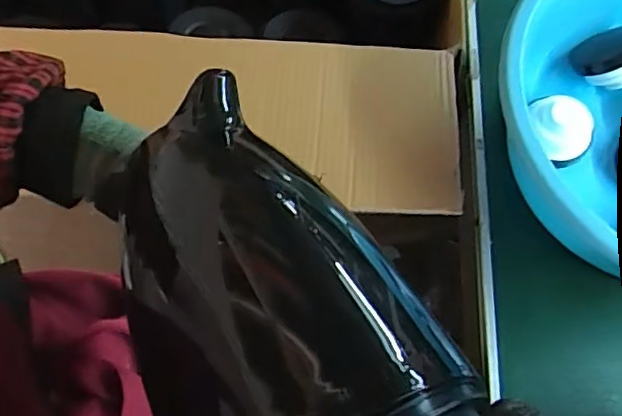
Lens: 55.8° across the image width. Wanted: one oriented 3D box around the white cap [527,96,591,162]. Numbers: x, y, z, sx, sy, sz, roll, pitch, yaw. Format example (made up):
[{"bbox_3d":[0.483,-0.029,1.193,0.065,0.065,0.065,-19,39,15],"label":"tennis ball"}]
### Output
[{"bbox_3d":[0.254,-0.083,0.609,0.061,0.035,0.064,0,70,0],"label":"white cap"}]

